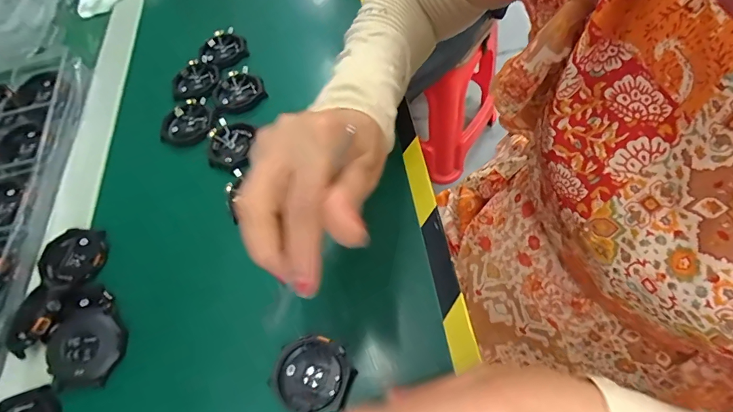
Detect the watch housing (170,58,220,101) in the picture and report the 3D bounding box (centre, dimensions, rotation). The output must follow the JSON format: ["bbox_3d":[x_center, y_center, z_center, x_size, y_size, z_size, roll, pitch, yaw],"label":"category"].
[{"bbox_3d":[-0.178,-0.130,0.410,0.042,0.013,0.050,17,63,17],"label":"watch housing"}]

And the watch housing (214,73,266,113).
[{"bbox_3d":[-0.130,-0.116,0.400,0.049,0.012,0.047,-27,60,-8],"label":"watch housing"}]

